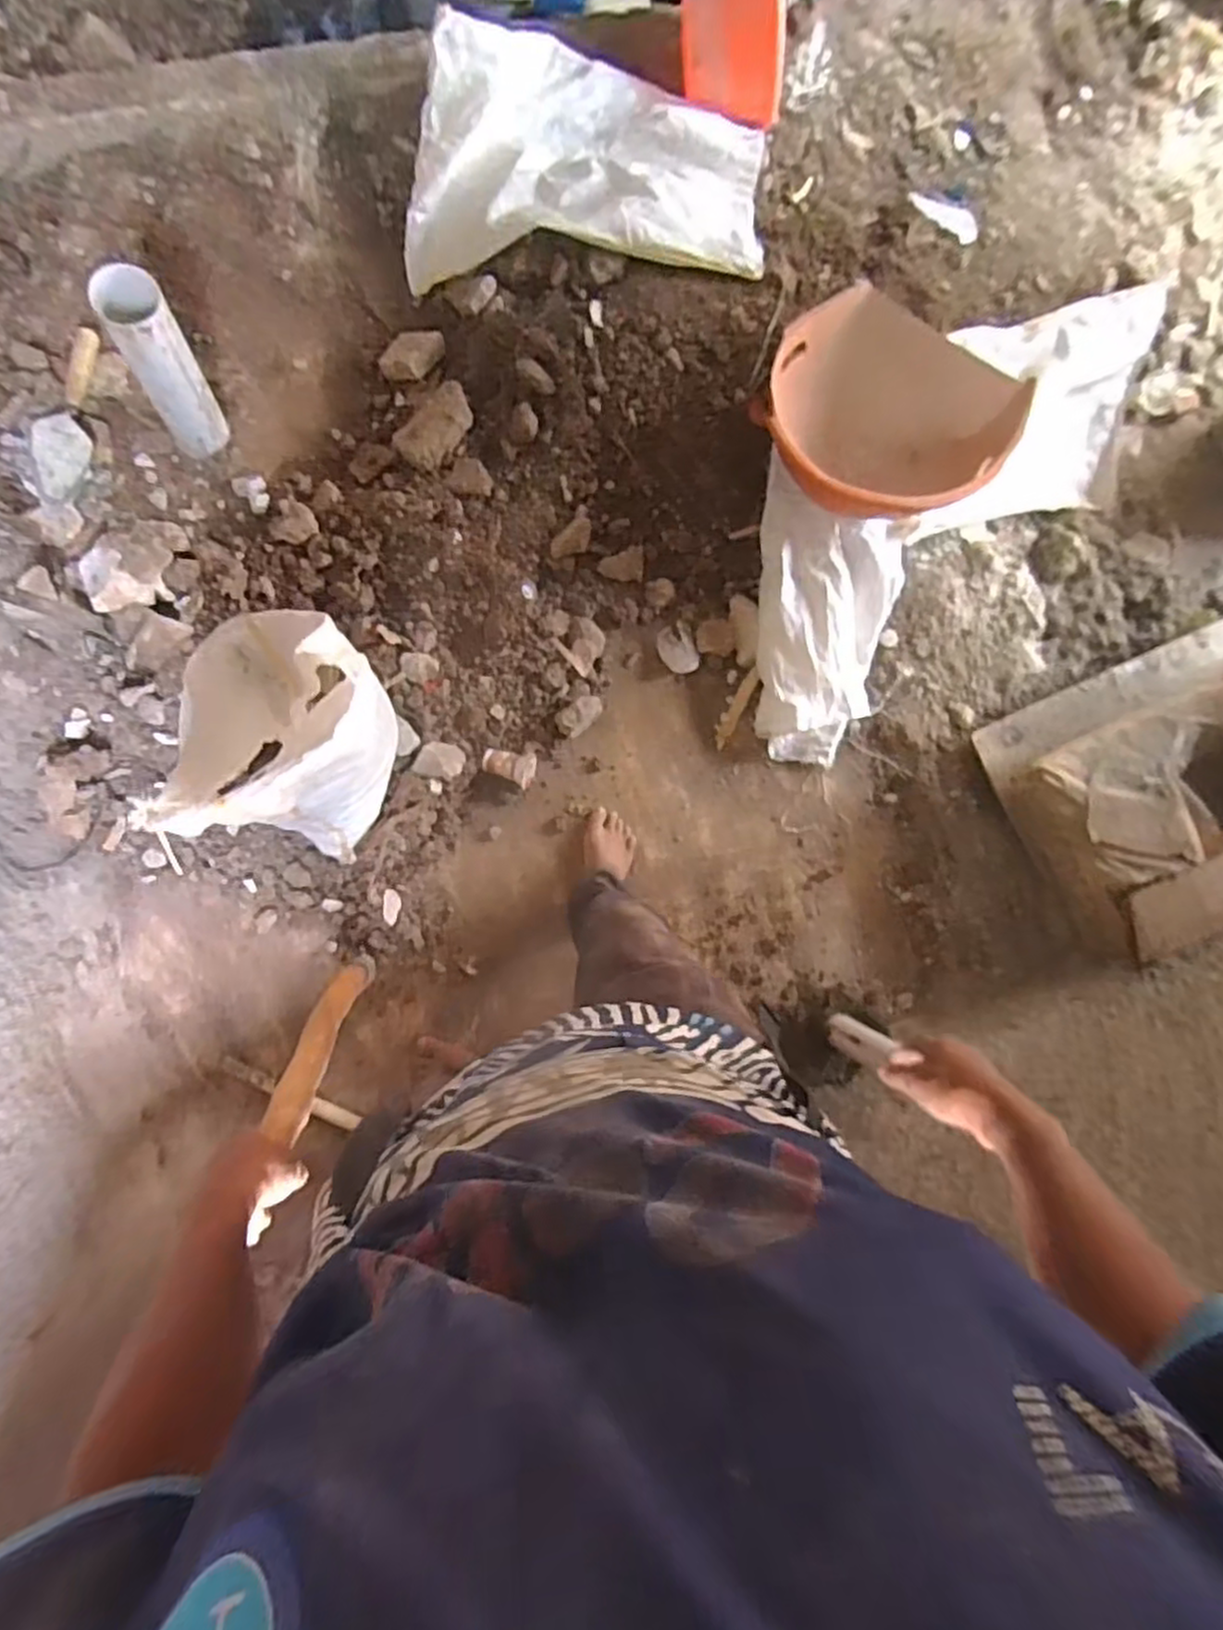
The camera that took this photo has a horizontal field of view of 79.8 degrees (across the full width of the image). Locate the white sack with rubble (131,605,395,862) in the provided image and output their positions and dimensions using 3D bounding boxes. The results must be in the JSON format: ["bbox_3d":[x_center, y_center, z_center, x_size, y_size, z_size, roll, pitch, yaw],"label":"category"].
[{"bbox_3d":[-0.433,-0.110,1.014,0.239,0.553,0.325,-18,89,-8],"label":"white sack with rubble"}]

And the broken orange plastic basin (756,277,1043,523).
[{"bbox_3d":[0.446,-0.666,1.246,0.400,0.182,0.375,0,87,-8],"label":"broken orange plastic basin"}]

